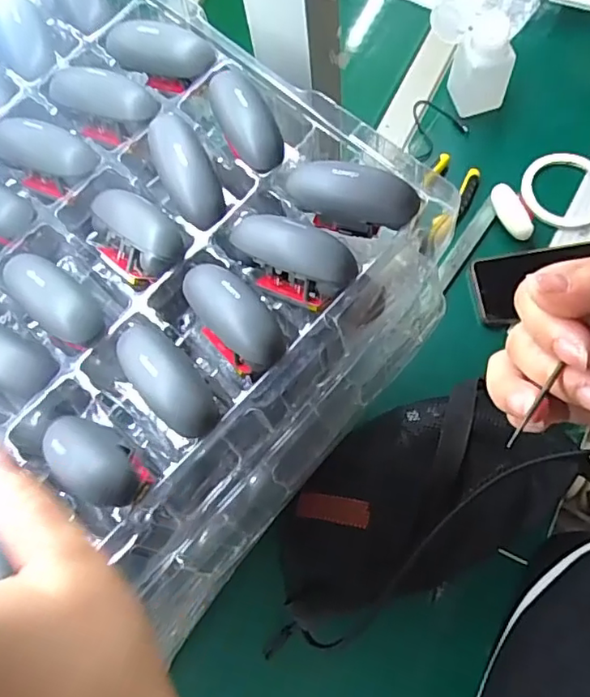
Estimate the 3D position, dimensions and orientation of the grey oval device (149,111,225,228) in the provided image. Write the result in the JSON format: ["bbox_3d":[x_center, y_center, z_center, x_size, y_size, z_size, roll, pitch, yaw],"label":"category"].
[{"bbox_3d":[-0.057,-0.092,0.287,0.025,0.015,0.069,-25,72,-4],"label":"grey oval device"}]

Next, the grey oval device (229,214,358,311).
[{"bbox_3d":[-0.002,-0.043,0.277,0.061,0.026,0.030,26,76,12],"label":"grey oval device"}]

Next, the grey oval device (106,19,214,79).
[{"bbox_3d":[-0.073,-0.163,0.314,0.060,0.024,0.019,16,74,9],"label":"grey oval device"}]

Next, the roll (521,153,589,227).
[{"bbox_3d":[0.311,-0.182,0.660,0.094,0.010,0.093,-1,72,4],"label":"roll"}]

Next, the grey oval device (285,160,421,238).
[{"bbox_3d":[0.027,-0.073,0.279,0.062,0.027,0.024,13,74,8],"label":"grey oval device"}]

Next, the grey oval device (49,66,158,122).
[{"bbox_3d":[-0.106,-0.135,0.306,0.065,0.015,0.022,17,74,10],"label":"grey oval device"}]

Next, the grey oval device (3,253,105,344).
[{"bbox_3d":[-0.115,-0.026,0.268,0.058,0.015,0.026,41,79,15],"label":"grey oval device"}]

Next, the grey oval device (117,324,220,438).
[{"bbox_3d":[-0.058,0.012,0.255,0.025,0.020,0.062,-40,74,-8],"label":"grey oval device"}]

